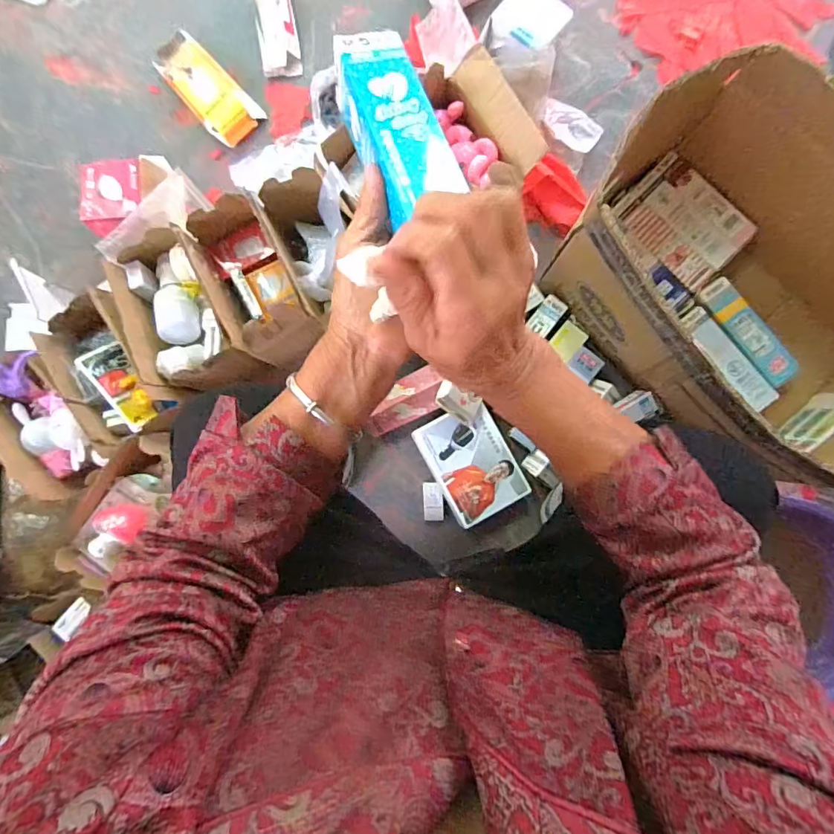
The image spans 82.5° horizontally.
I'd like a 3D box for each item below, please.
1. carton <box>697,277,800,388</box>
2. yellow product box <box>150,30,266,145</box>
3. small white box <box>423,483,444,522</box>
[{"bbox_3d":[0.499,-0.126,0.719,0.055,0.028,0.181,-35,86,1],"label":"carton"},{"bbox_3d":[-0.367,-0.570,0.826,0.092,0.042,0.221,-43,84,1],"label":"yellow product box"},{"bbox_3d":[0.027,0.141,0.785,0.033,0.012,0.062,-3,86,5],"label":"small white box"}]

